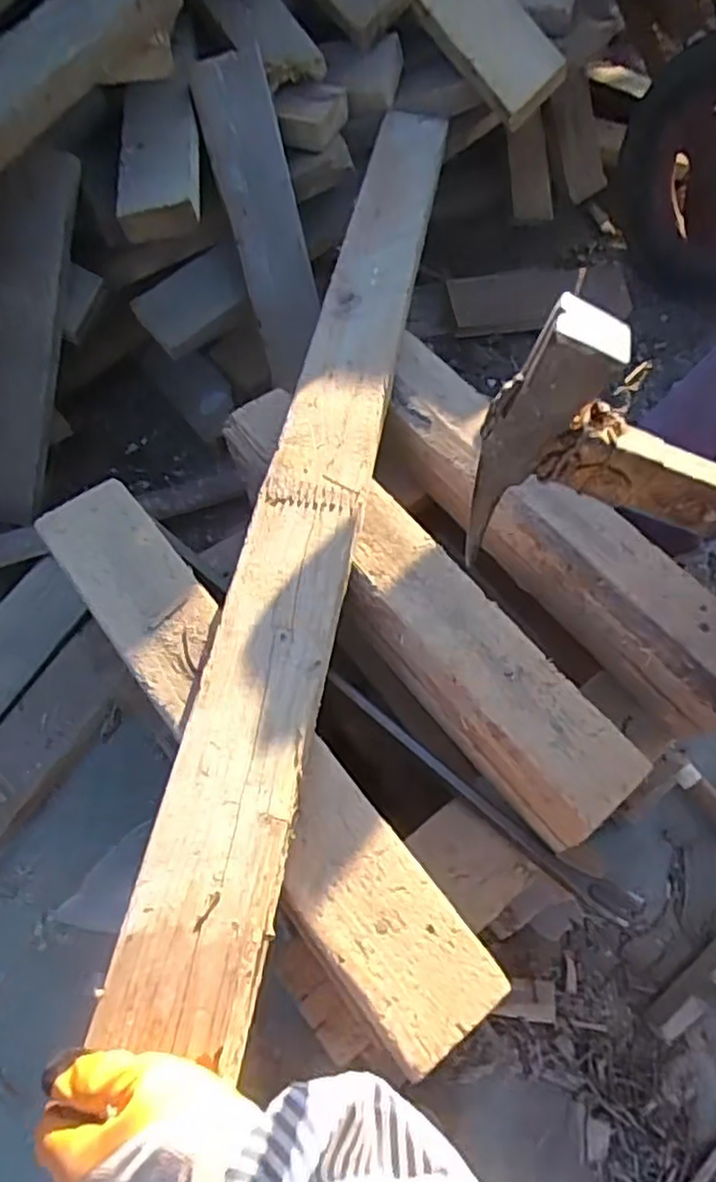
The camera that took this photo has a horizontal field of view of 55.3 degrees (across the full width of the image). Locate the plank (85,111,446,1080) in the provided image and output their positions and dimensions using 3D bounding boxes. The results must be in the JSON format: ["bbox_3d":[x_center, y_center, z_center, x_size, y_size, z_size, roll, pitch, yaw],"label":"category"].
[{"bbox_3d":[-0.025,-0.155,0.632,0.087,0.029,0.989,11,61,2],"label":"plank"}]

